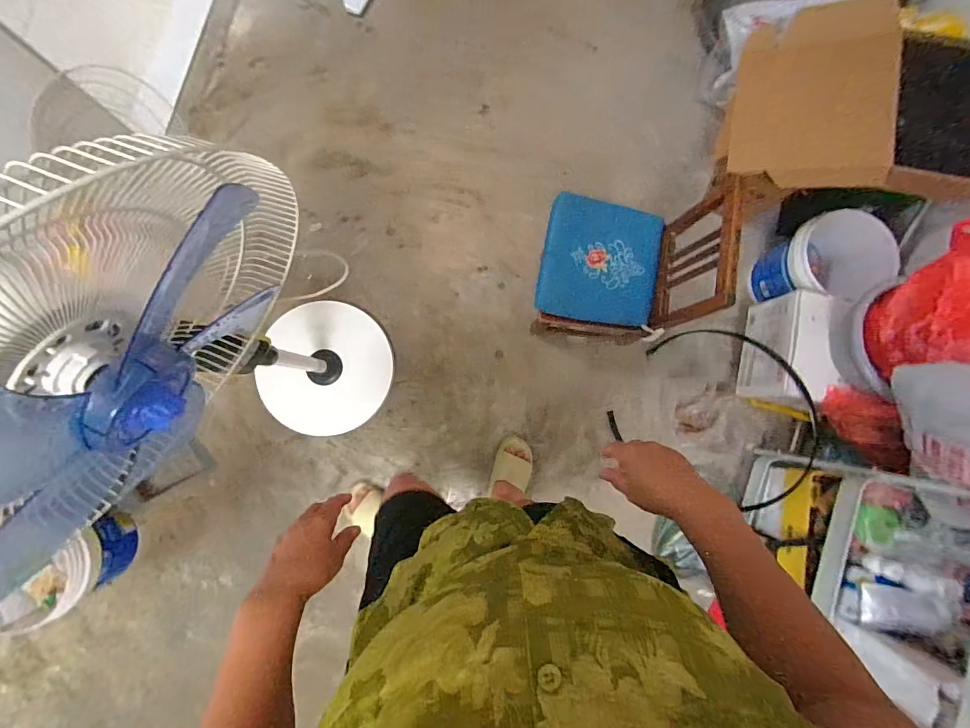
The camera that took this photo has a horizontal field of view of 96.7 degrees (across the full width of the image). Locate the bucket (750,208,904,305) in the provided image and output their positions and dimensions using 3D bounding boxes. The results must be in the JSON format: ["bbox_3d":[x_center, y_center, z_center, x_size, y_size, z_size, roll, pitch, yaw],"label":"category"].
[{"bbox_3d":[0.961,-0.287,1.257,0.258,0.281,0.246,-20,86,-5],"label":"bucket"}]

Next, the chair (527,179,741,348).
[{"bbox_3d":[0.315,-0.249,1.061,0.336,0.480,0.307,9,85,-2],"label":"chair"}]

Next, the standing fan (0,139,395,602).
[{"bbox_3d":[-0.403,-0.023,0.729,0.396,1.081,0.349,-43,90,-7],"label":"standing fan"}]

